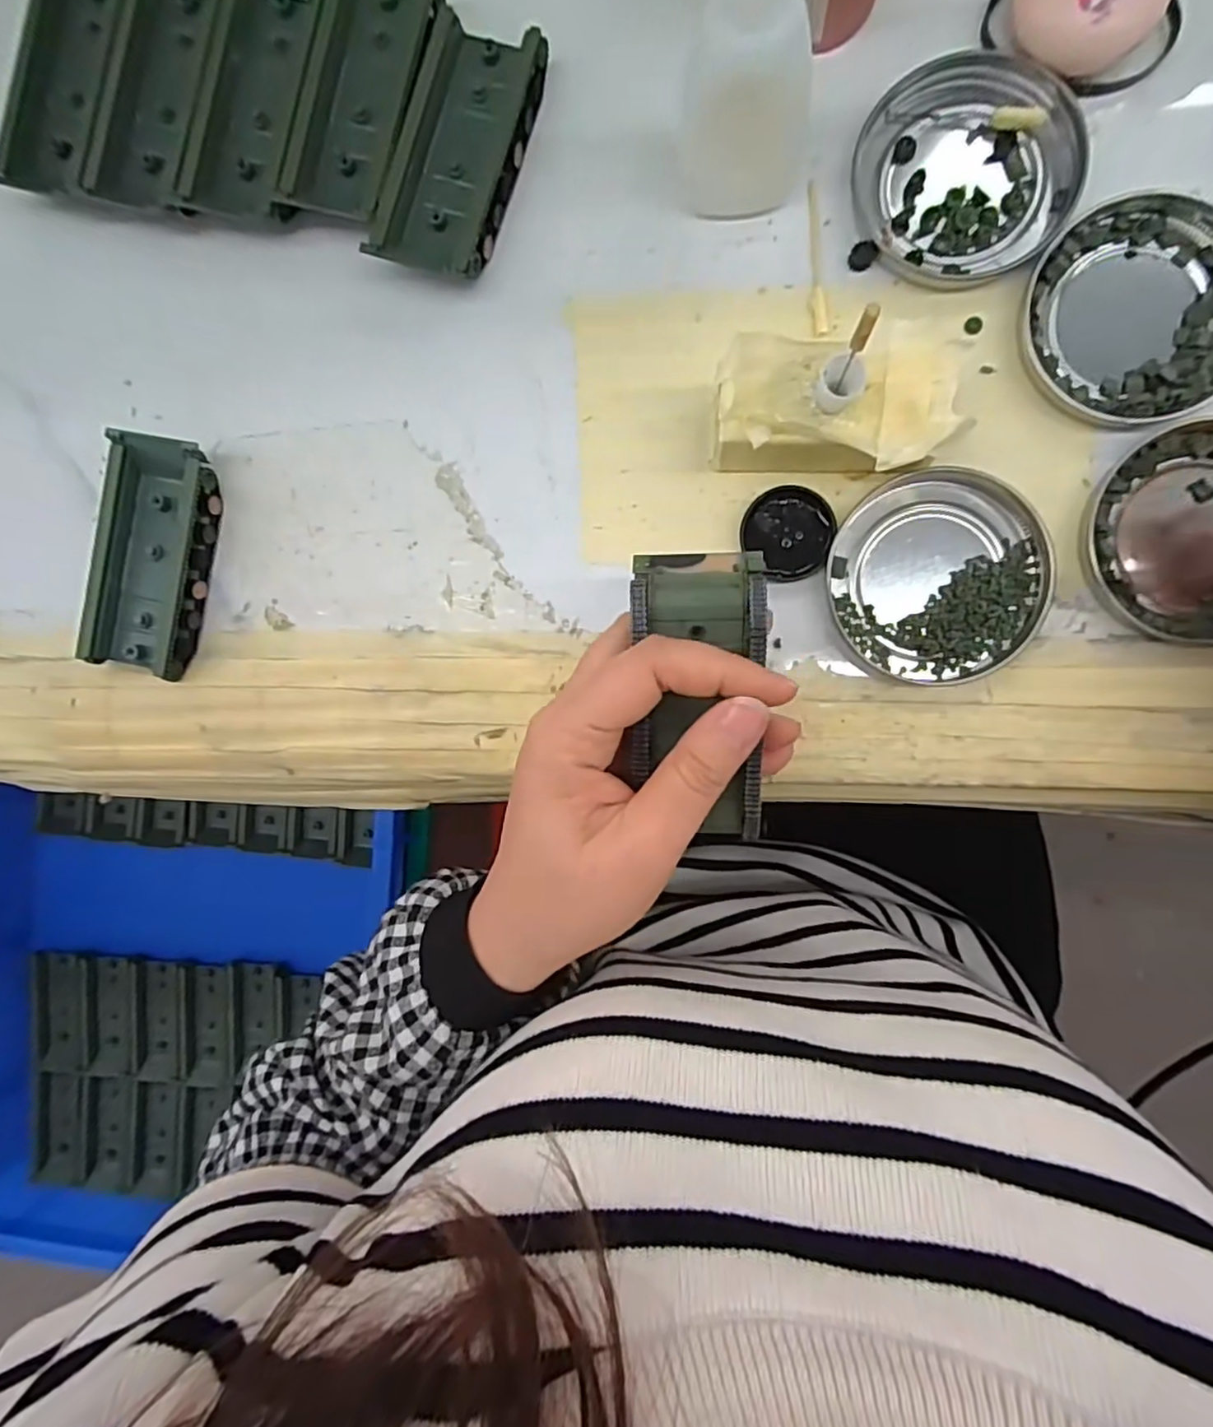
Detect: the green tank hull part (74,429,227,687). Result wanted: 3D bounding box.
[{"bbox_3d":[-0.197,-0.068,0.284,0.044,0.017,0.097,13,95,6],"label":"green tank hull part"}]

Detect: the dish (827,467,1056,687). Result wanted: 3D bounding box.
[{"bbox_3d":[0.126,-0.051,0.249,0.075,0.008,0.078,0,93,7],"label":"dish"}]

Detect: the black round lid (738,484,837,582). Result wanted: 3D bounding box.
[{"bbox_3d":[0.071,-0.071,0.256,0.032,0.006,0.035,0,93,7],"label":"black round lid"}]

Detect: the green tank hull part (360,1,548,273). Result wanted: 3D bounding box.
[{"bbox_3d":[-0.059,-0.222,0.260,0.044,0.016,0.093,20,95,5],"label":"green tank hull part"}]

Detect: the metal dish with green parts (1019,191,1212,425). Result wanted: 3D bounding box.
[{"bbox_3d":[0.194,-0.146,0.238,0.077,0.007,0.078,0,93,7],"label":"metal dish with green parts"}]

